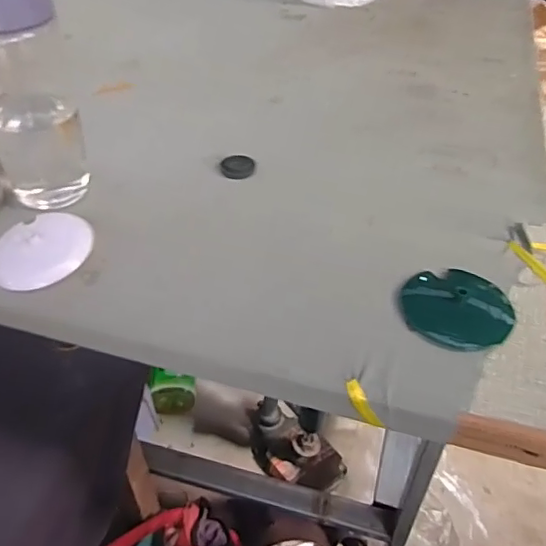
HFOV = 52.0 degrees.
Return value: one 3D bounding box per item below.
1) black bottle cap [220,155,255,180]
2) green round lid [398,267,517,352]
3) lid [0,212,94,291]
[{"bbox_3d":[-0.032,-0.099,0.516,0.030,0.007,0.027,-9,45,-9],"label":"black bottle cap"},{"bbox_3d":[0.127,0.020,0.387,0.071,0.014,0.066,1,44,1],"label":"green round lid"},{"bbox_3d":[-0.175,-0.018,0.415,0.068,0.013,0.068,-2,58,3],"label":"lid"}]

